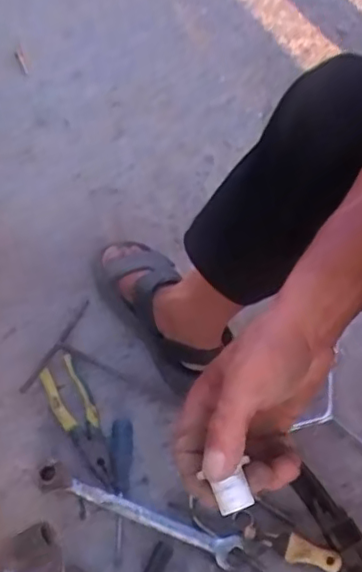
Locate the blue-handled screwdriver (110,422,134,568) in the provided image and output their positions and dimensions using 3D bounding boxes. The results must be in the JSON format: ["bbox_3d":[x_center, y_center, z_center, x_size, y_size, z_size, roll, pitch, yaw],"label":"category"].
[{"bbox_3d":[-0.074,0.254,0.783,0.030,0.024,0.180,-2,55,-6],"label":"blue-handled screwdriver"}]

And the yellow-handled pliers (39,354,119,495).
[{"bbox_3d":[-0.129,0.188,0.823,0.052,0.027,0.198,-25,61,-20],"label":"yellow-handled pliers"}]

